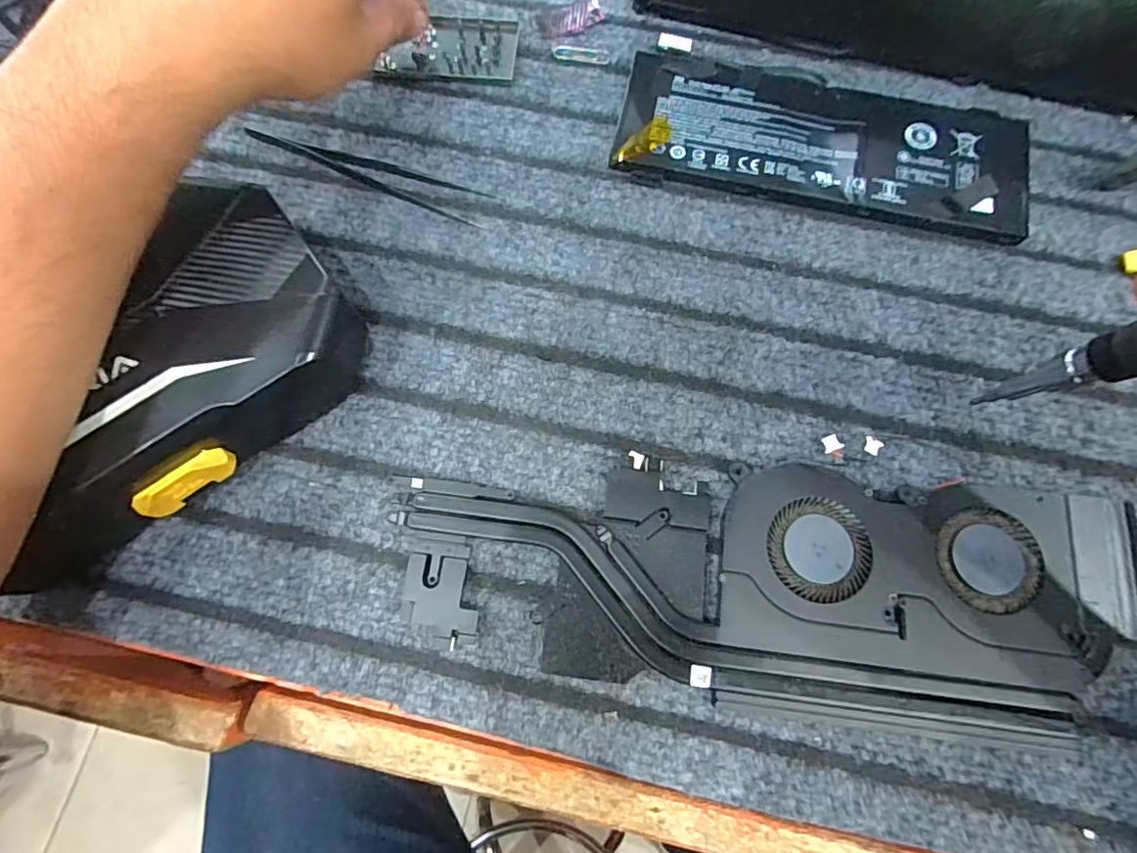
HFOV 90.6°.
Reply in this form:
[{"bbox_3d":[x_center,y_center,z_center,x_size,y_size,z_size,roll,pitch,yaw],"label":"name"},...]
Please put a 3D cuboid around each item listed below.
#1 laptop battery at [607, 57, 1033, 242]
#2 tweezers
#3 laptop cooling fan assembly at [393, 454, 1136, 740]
[{"bbox_3d":[0.132,-0.152,0.294,0.205,0.014,0.084,13,75,3],"label":"laptop battery"},{"bbox_3d":[-0.106,-0.133,0.293,0.136,0.004,0.020,19,75,5],"label":"tweezers"},{"bbox_3d":[0.078,0.062,0.231,0.286,0.014,0.091,6,74,1],"label":"laptop cooling fan assembly"}]

